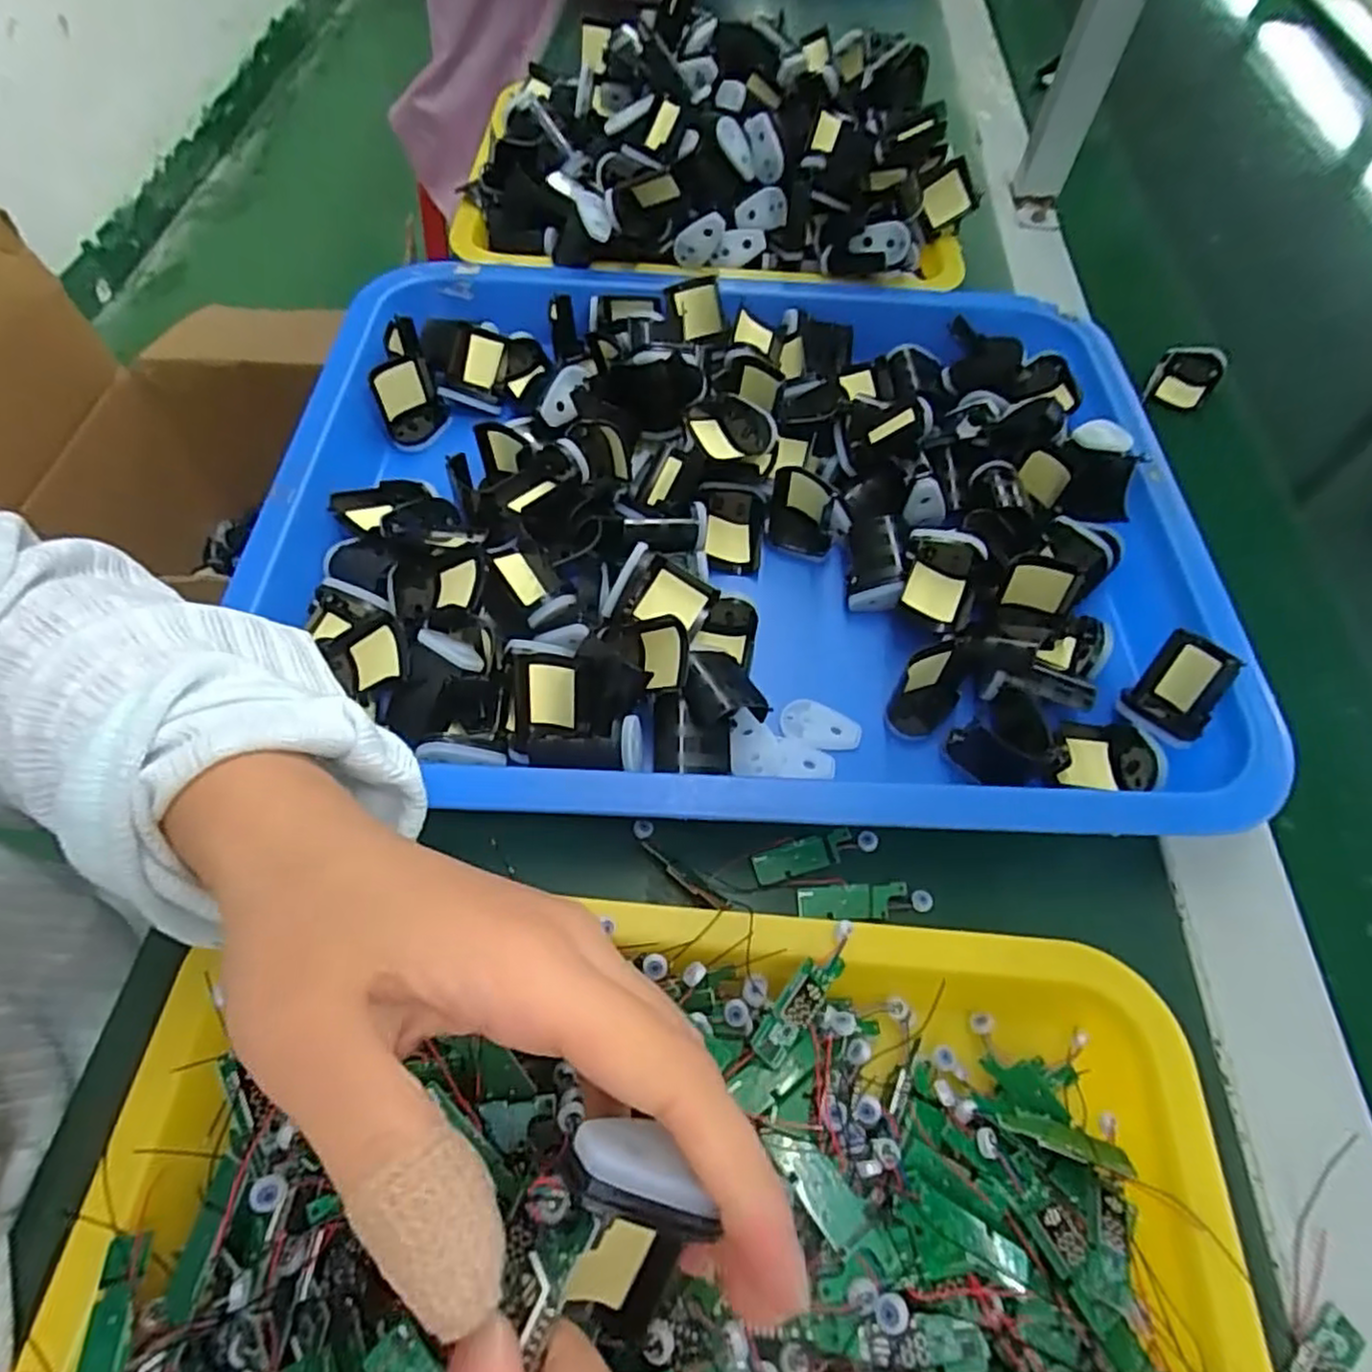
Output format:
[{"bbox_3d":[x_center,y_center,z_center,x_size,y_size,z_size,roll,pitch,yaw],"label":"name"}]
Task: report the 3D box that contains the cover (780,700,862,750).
[{"bbox_3d":[0.059,0.018,0.318,0.035,0.005,0.020,15,61,7],"label":"cover"}]

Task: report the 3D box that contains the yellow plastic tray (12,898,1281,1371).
[{"bbox_3d":[-0.006,0.190,0.187,0.331,0.049,0.260,6,60,2],"label":"yellow plastic tray"}]

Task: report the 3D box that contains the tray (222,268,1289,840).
[{"bbox_3d":[0.026,-0.087,0.363,0.440,0.049,0.336,2,60,-1],"label":"tray"}]

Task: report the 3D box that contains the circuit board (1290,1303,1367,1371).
[{"bbox_3d":[0.190,0.204,0.215,0.035,0.004,0.012,-32,66,-19],"label":"circuit board"}]

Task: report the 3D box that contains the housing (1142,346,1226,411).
[{"bbox_3d":[0.322,-0.197,0.464,0.036,0.028,0.038,31,64,15],"label":"housing"}]

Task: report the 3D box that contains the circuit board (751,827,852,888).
[{"bbox_3d":[0.048,0.069,0.293,0.042,0.004,0.013,-15,62,-11],"label":"circuit board"}]

